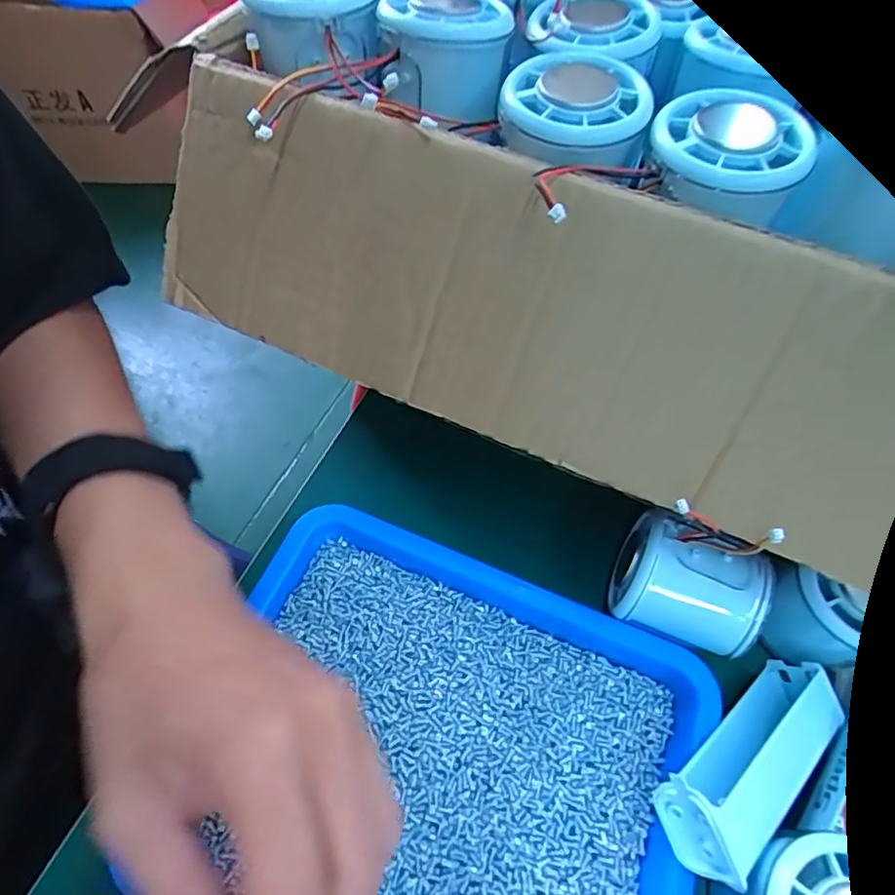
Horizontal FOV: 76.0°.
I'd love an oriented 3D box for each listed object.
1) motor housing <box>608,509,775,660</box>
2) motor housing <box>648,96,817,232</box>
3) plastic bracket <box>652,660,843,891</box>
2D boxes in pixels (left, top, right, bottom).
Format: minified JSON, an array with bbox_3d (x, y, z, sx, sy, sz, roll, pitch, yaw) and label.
[{"bbox_3d":[0.114,0.066,0.275,0.063,0.049,0.048,21,61,9],"label":"motor housing"},{"bbox_3d":[0.105,-0.112,0.216,0.054,0.030,0.054,20,61,8],"label":"motor housing"},{"bbox_3d":[0.130,0.129,0.242,0.100,0.028,0.037,-24,63,-36],"label":"plastic bracket"}]

